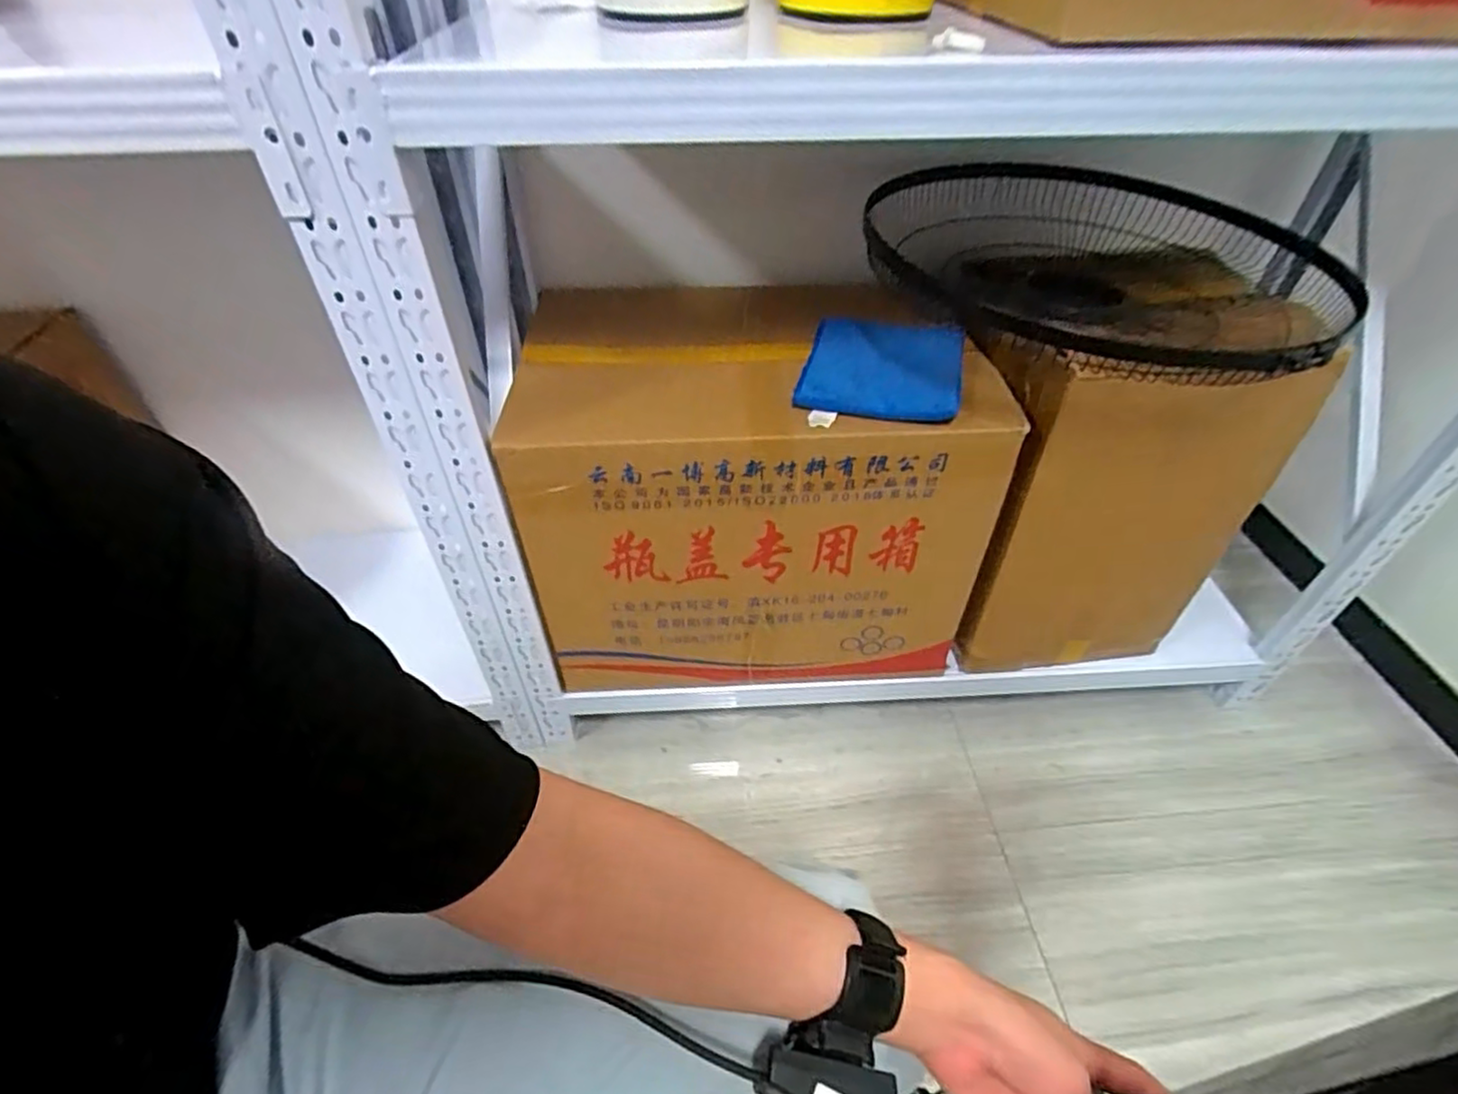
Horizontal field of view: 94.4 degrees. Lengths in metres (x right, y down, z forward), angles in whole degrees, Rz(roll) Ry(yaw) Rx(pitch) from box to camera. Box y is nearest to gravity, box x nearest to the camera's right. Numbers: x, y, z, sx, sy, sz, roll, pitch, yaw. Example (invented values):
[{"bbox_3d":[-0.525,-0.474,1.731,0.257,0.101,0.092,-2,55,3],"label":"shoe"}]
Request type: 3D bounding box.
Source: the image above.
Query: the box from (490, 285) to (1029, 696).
[{"bbox_3d":[0.032,-0.051,0.978,0.590,0.478,0.268,-1,44,0],"label":"box"}]

